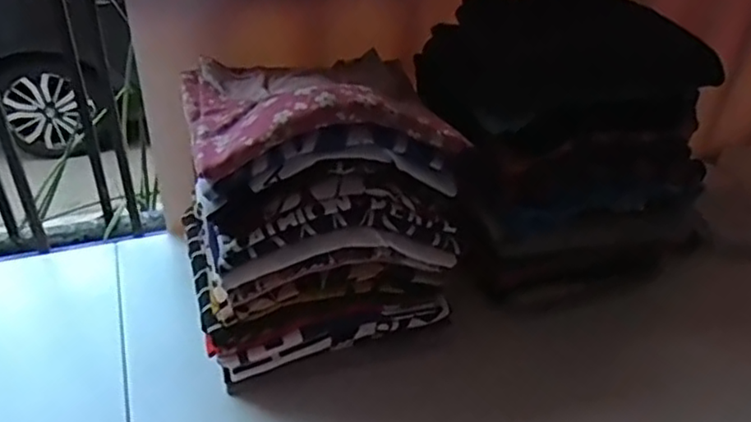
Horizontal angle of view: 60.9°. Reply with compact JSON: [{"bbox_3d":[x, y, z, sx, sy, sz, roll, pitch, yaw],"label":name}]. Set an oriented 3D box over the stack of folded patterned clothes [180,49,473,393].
[{"bbox_3d":[-0.064,-0.025,0.633,0.234,0.254,0.208,-9,40,-17],"label":"stack of folded patterned clothes"}]

